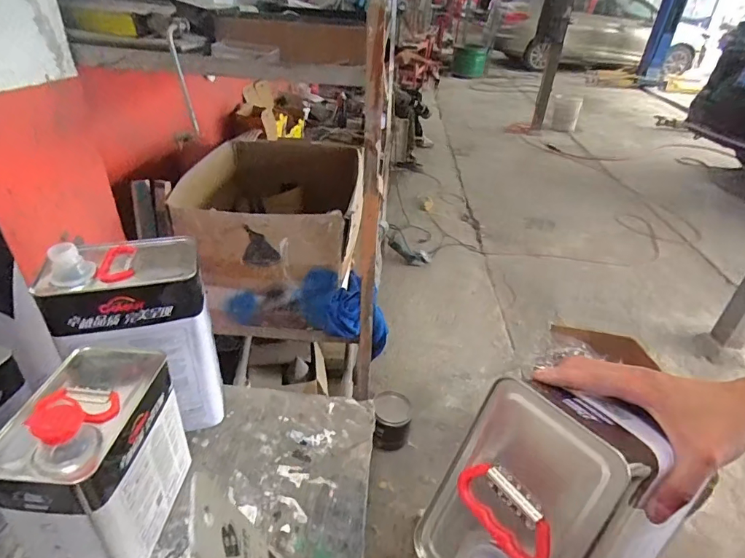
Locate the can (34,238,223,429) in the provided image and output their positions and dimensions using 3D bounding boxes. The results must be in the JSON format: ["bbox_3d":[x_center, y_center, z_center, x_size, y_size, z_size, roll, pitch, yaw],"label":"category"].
[{"bbox_3d":[-0.299,0.074,0.587,0.168,0.254,0.117,-5,34,-15],"label":"can"}]

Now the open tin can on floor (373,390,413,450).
[{"bbox_3d":[0.064,0.512,1.576,0.135,0.166,0.160,9,33,7],"label":"open tin can on floor"}]

